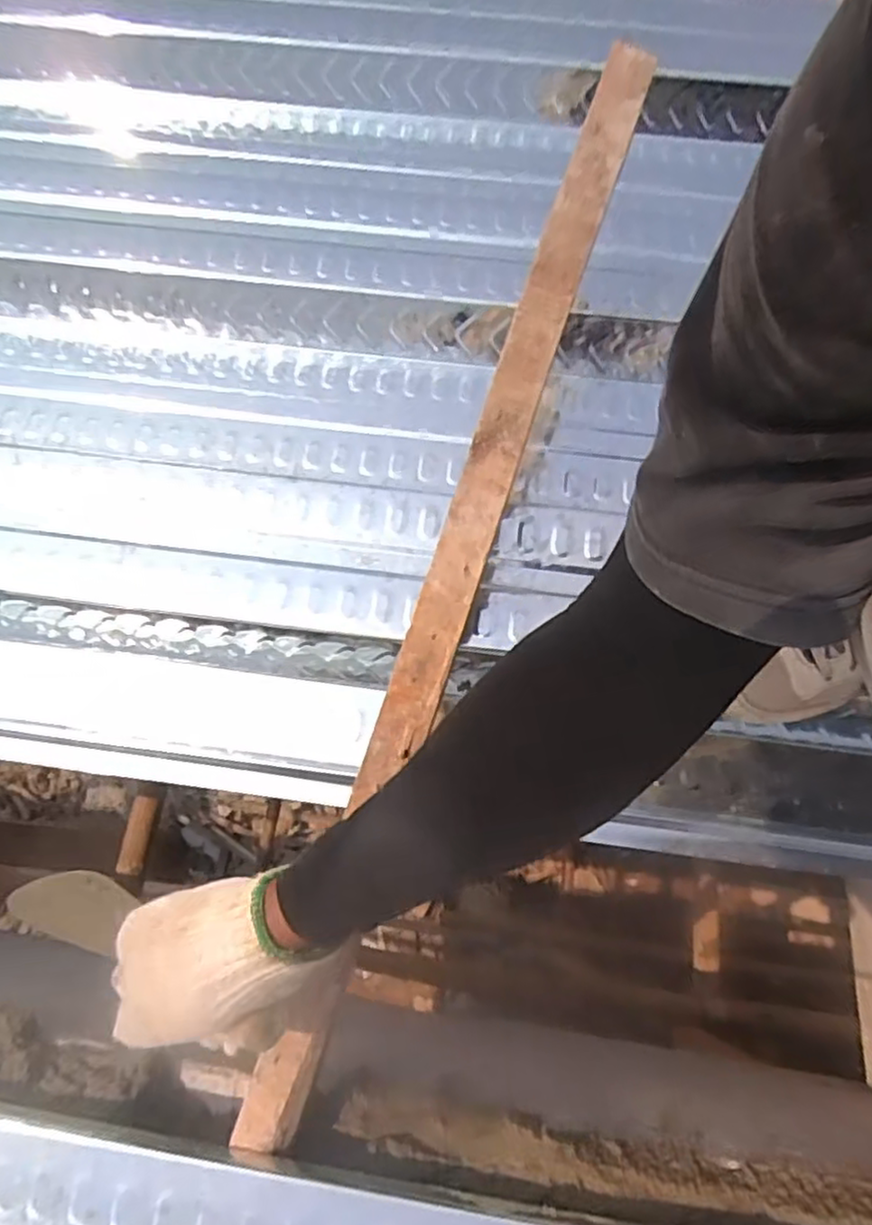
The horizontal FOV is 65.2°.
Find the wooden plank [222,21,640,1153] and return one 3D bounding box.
[{"bbox_3d":[0.012,-0.041,0.463,0.044,0.016,0.774,18,84,6],"label":"wooden plank"}]

